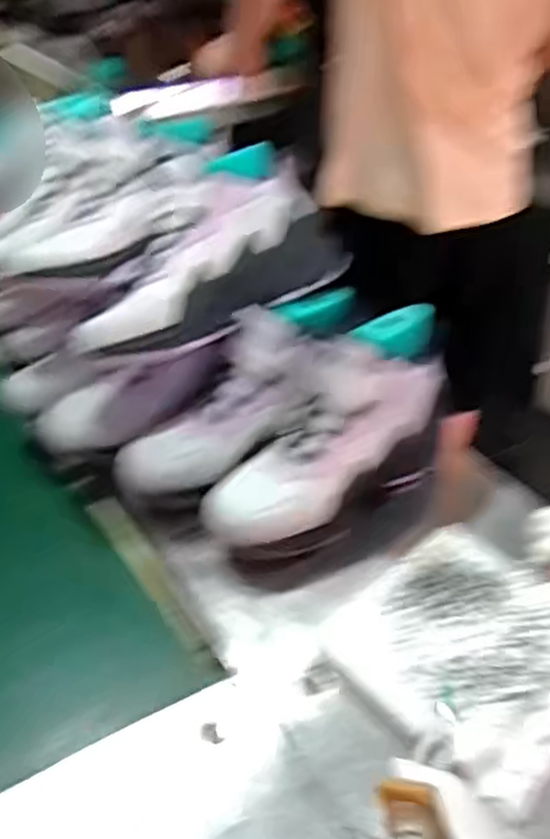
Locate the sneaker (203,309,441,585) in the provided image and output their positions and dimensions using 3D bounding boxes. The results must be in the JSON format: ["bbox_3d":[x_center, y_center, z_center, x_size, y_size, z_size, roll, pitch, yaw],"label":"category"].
[{"bbox_3d":[0.046,0.018,0.624,0.228,0.164,0.089,-31,42,-34],"label":"sneaker"}]

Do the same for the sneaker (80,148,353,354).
[{"bbox_3d":[-0.065,-0.134,0.652,0.246,0.109,0.106,-37,43,-14],"label":"sneaker"}]

